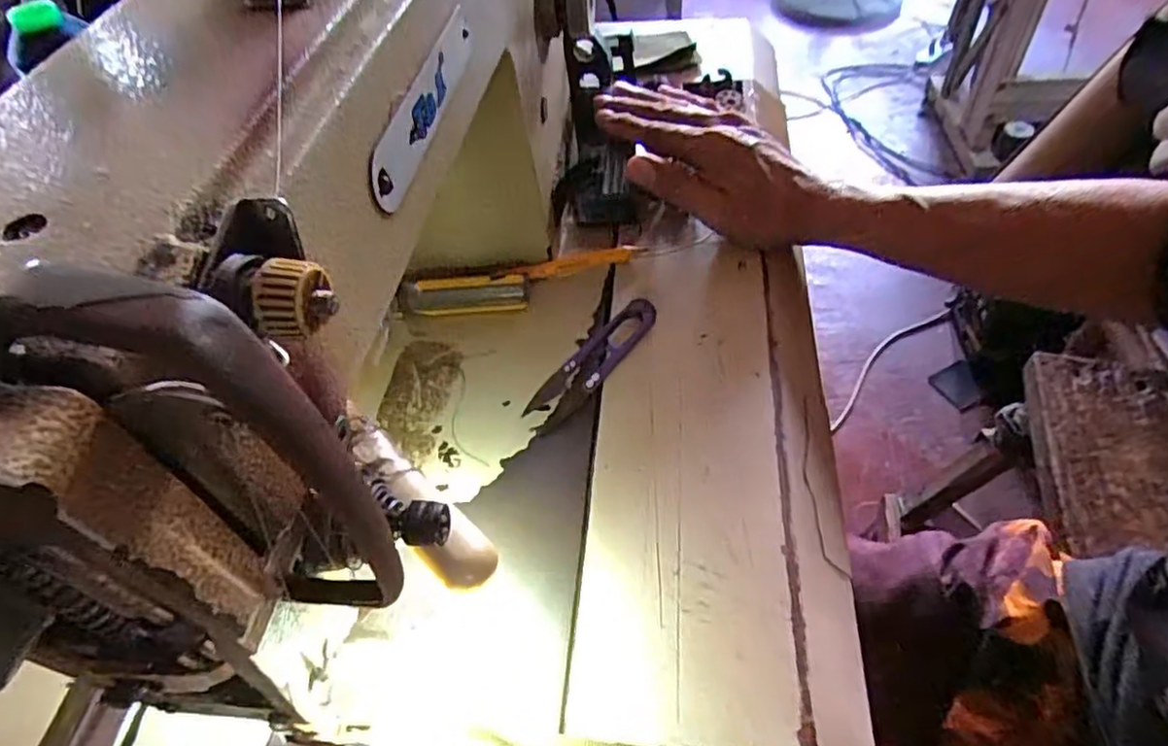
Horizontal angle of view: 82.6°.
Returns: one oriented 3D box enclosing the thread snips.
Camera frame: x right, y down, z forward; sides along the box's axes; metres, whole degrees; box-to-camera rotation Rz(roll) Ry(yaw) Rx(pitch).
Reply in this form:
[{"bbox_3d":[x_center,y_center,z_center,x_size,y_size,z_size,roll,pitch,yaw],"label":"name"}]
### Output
[{"bbox_3d":[0.005,-0.008,0.372,0.025,0.013,0.095,32,60,27],"label":"thread snips"}]

